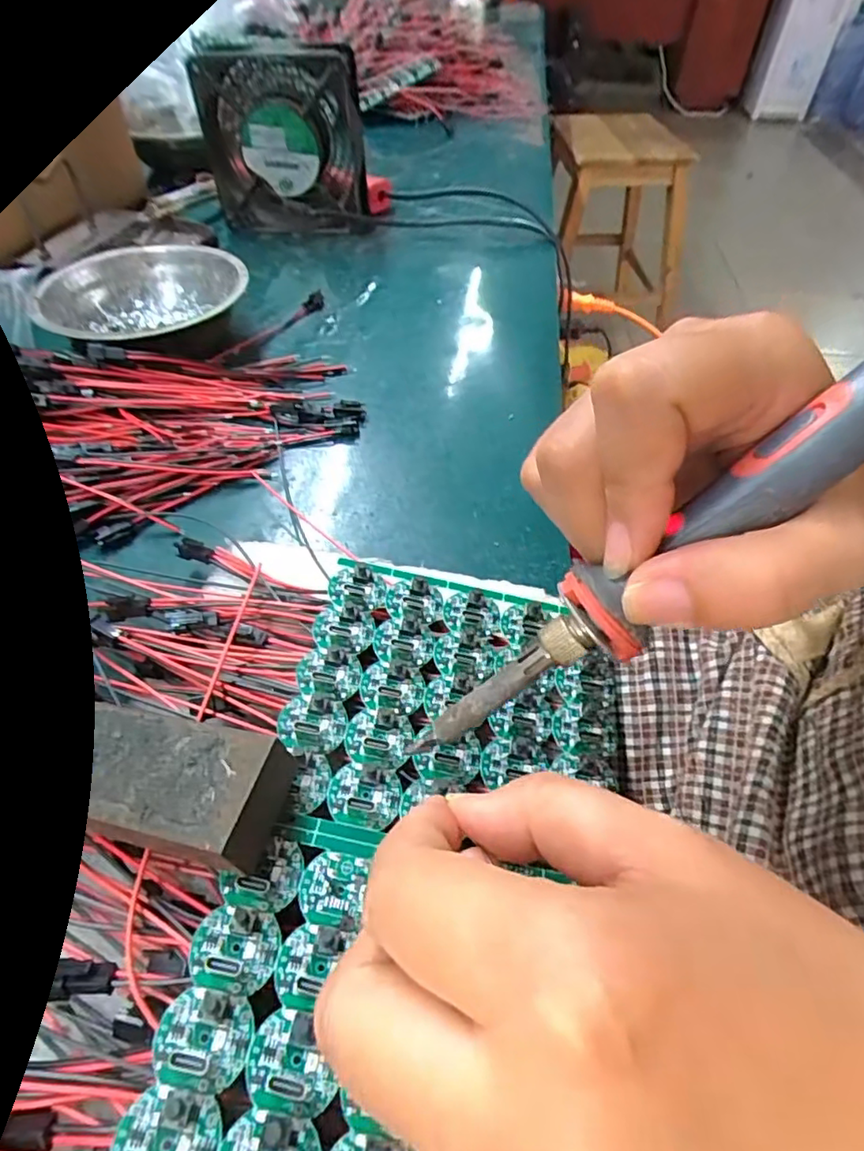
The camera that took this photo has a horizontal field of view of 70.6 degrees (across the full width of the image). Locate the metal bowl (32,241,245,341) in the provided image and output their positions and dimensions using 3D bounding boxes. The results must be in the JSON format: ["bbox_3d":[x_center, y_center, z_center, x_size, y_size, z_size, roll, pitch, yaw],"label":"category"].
[{"bbox_3d":[-0.178,-0.174,0.391,0.121,0.035,0.113,2,50,-2],"label":"metal bowl"}]

